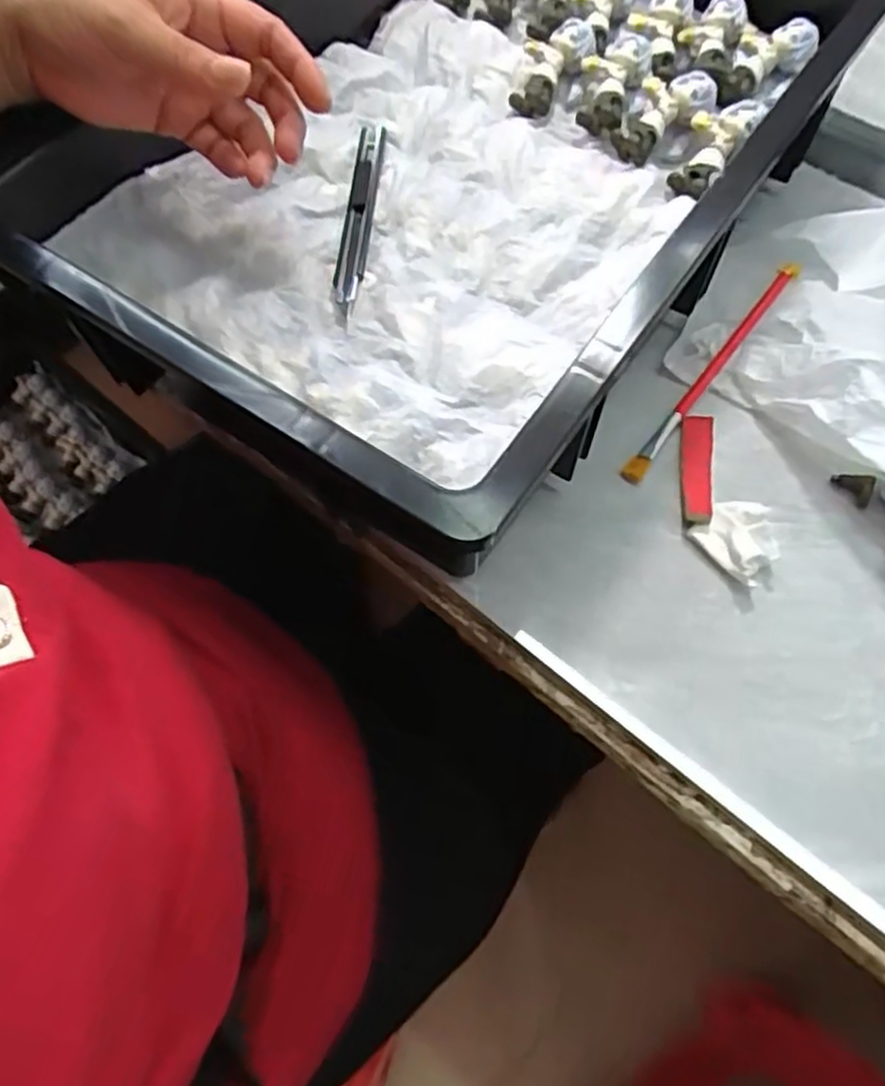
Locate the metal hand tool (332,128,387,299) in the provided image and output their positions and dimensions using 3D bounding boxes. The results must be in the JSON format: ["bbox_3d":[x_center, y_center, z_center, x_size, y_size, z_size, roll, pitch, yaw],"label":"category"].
[{"bbox_3d":[-0.051,-0.203,0.458,0.018,0.015,0.163,2,65,3],"label":"metal hand tool"}]

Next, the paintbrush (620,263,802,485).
[{"bbox_3d":[0.150,-0.099,0.407,0.010,0.013,0.180,35,71,17],"label":"paintbrush"}]

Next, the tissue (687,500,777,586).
[{"bbox_3d":[0.141,-0.004,0.353,0.035,0.009,0.037,-41,70,-15],"label":"tissue"}]

